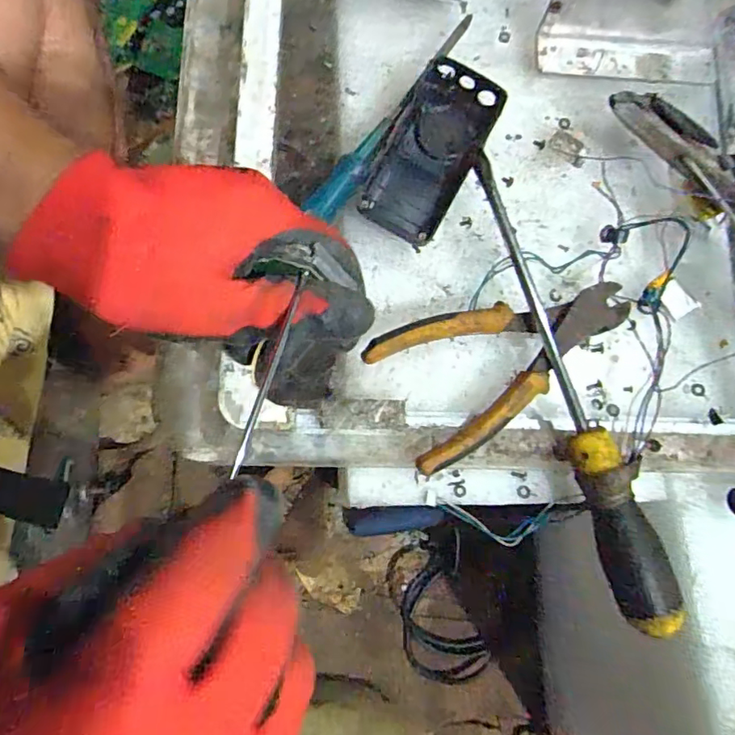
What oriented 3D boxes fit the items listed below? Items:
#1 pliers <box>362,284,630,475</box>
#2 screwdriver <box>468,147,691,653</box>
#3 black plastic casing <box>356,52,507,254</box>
[{"bbox_3d":[0.089,-0.012,0.336,0.169,0.029,0.082,-28,81,-8],"label":"pliers"},{"bbox_3d":[0.125,0.009,0.333,0.030,0.029,0.291,-16,79,-6],"label":"screwdriver"},{"bbox_3d":[0.041,-0.142,0.361,0.057,0.022,0.120,27,78,3],"label":"black plastic casing"}]

